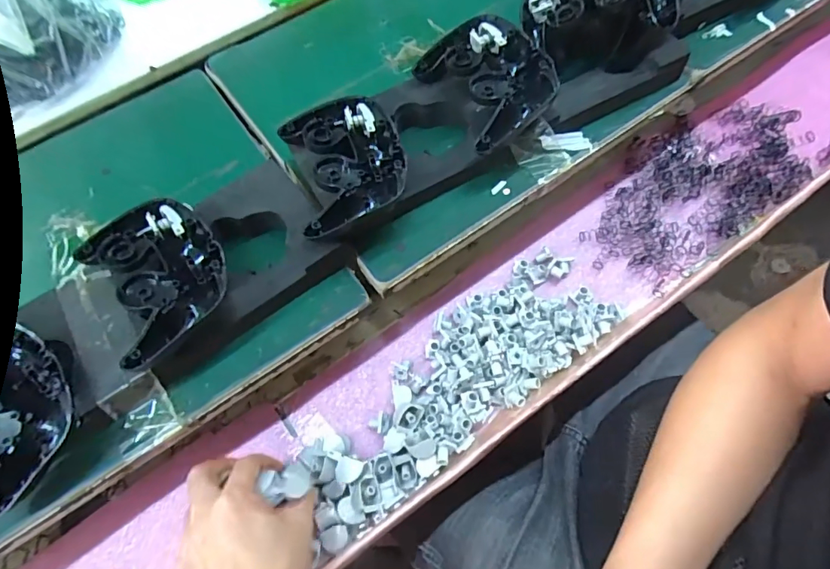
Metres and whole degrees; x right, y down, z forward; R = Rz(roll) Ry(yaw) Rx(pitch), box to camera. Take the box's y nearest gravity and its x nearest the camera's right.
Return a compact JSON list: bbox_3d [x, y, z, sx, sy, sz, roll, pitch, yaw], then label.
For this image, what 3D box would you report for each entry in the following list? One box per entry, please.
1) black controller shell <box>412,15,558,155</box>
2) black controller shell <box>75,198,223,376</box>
[{"bbox_3d":[0.068,-0.199,0.448,0.095,0.036,0.133,-28,64,-11],"label":"black controller shell"},{"bbox_3d":[-0.207,-0.010,0.385,0.102,0.037,0.134,-35,66,-14],"label":"black controller shell"}]

